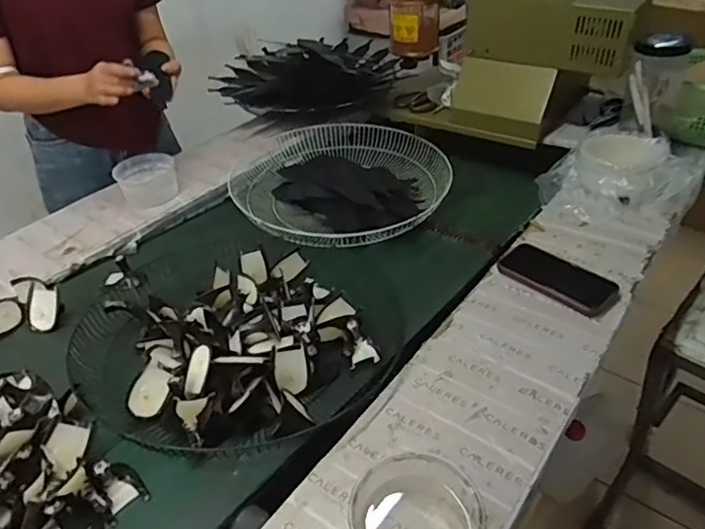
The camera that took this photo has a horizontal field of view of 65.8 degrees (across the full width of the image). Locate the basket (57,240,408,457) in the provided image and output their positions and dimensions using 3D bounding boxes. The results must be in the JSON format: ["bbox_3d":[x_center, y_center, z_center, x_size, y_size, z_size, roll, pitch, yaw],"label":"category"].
[{"bbox_3d":[-0.160,0.078,0.788,0.433,0.080,0.447,-8,38,-6],"label":"basket"}]

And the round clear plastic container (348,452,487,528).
[{"bbox_3d":[0.058,0.242,0.499,0.113,0.060,0.113,-2,38,2],"label":"round clear plastic container"}]

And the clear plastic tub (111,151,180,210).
[{"bbox_3d":[-0.415,-0.170,1.105,0.115,0.070,0.092,-14,39,-14],"label":"clear plastic tub"}]

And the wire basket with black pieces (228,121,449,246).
[{"bbox_3d":[-0.027,-0.164,1.140,0.432,0.076,0.445,-21,41,-21],"label":"wire basket with black pieces"}]

